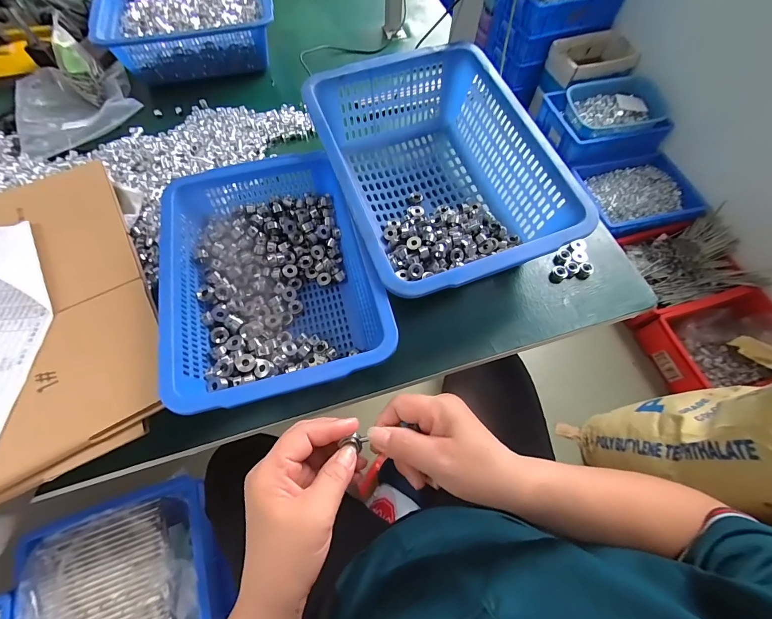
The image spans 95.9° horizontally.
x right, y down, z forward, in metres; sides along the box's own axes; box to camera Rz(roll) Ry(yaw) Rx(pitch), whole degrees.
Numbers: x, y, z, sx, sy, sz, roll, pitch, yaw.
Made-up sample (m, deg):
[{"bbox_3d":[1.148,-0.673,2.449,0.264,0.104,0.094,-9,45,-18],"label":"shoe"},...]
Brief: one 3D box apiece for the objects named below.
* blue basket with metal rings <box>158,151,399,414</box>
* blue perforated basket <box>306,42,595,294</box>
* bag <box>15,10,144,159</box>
[{"bbox_3d":[-0.138,-0.043,0.433,0.227,0.094,0.313,-15,65,-8],"label":"blue basket with metal rings"},{"bbox_3d":[0.064,-0.180,0.488,0.263,0.128,0.358,-19,66,-10],"label":"blue perforated basket"},{"bbox_3d":[-0.552,-0.382,0.597,0.181,0.069,0.237,-27,67,-13],"label":"bag"}]

